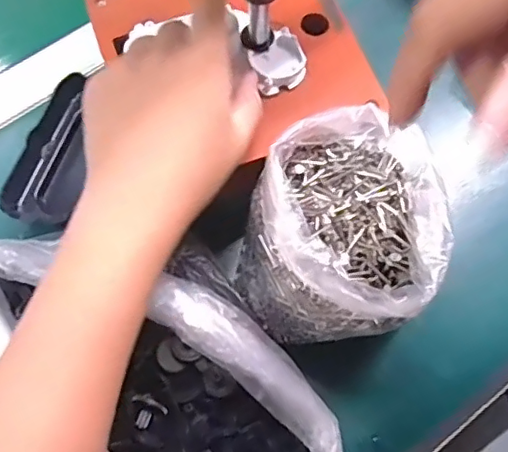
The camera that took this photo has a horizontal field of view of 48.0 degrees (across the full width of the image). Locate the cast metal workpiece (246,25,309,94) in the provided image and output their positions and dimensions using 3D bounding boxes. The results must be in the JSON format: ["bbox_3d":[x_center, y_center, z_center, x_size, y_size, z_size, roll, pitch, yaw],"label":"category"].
[{"bbox_3d":[0.015,-0.099,0.343,0.031,0.007,0.036,-21,71,-8],"label":"cast metal workpiece"}]

